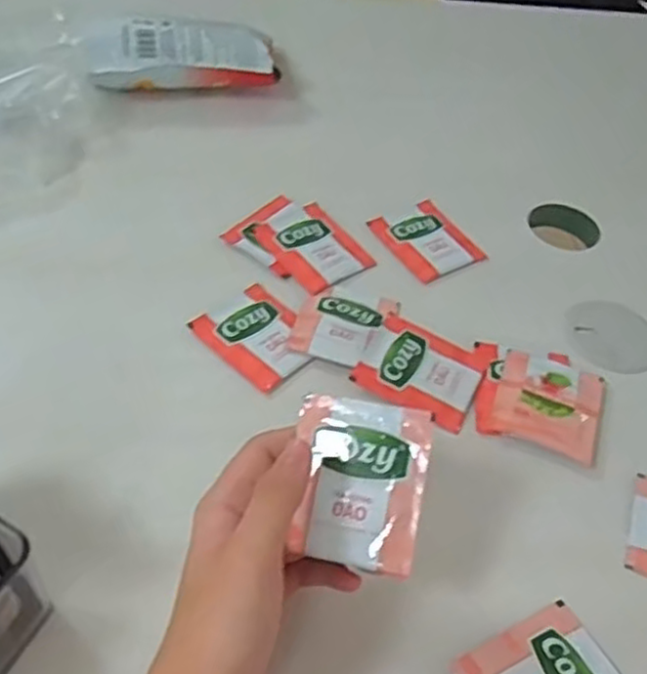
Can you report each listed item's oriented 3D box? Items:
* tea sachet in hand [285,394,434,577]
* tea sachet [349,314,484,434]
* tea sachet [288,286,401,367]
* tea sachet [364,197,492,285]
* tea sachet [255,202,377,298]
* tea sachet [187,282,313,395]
[{"bbox_3d":[0.016,0.068,0.334,0.062,0.007,0.075,7,75,19],"label":"tea sachet in hand"},{"bbox_3d":[0.064,0.020,0.470,0.074,0.006,0.067,23,50,14],"label":"tea sachet"},{"bbox_3d":[0.016,-0.011,0.493,0.062,0.005,0.074,19,49,11],"label":"tea sachet"},{"bbox_3d":[0.082,-0.076,0.567,0.062,0.009,0.075,-24,57,-23],"label":"tea sachet"},{"bbox_3d":[-0.008,-0.070,0.543,0.064,0.008,0.078,-28,56,-27],"label":"tea sachet"},{"bbox_3d":[-0.042,-0.003,0.481,0.077,0.004,0.063,38,55,26],"label":"tea sachet"}]

